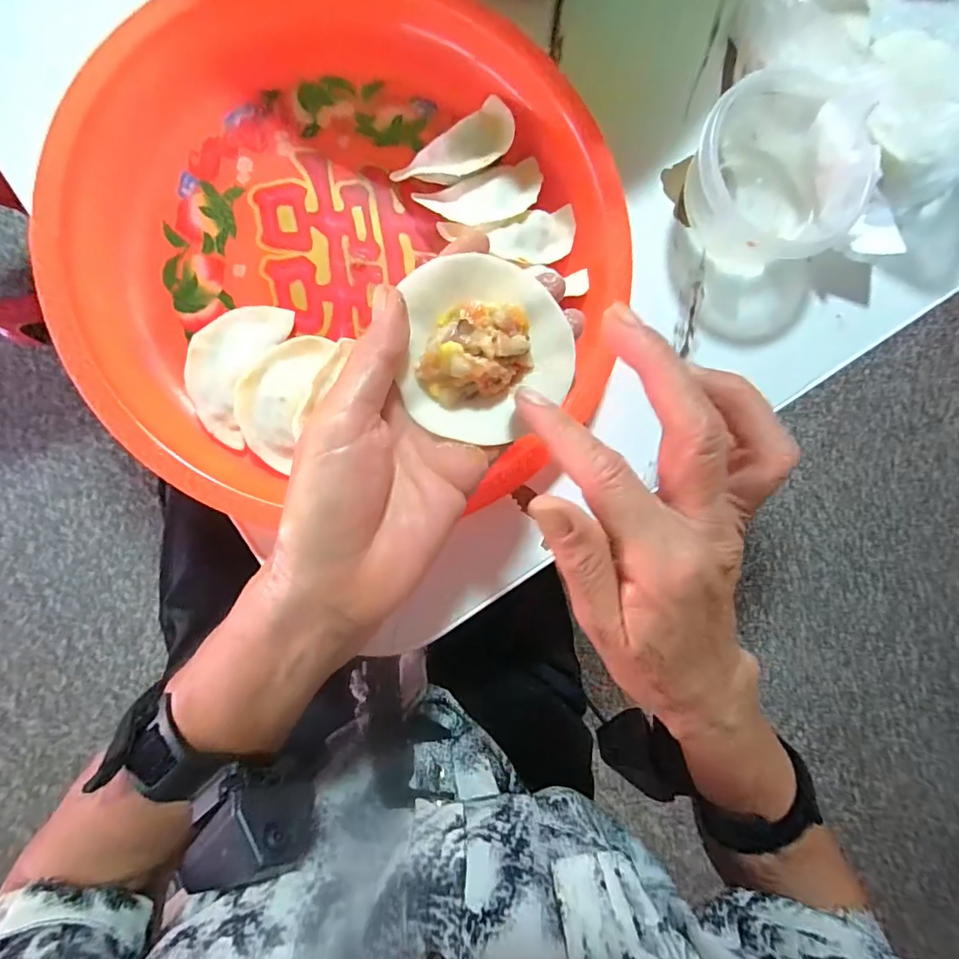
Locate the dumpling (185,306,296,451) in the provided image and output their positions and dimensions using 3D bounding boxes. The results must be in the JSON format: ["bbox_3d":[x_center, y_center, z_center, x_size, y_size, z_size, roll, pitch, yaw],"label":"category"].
[{"bbox_3d":[-0.132,-0.060,0.262,0.036,0.018,0.078,22,87,-7],"label":"dumpling"}]

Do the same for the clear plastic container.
[{"bbox_3d":[0.179,-0.187,0.297,0.102,0.043,0.106,-9,93,-8],"label":"clear plastic container"}]

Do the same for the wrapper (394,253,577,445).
[{"bbox_3d":[0.004,-0.053,0.203,0.068,0.017,0.072,3,90,-5],"label":"wrapper"}]

